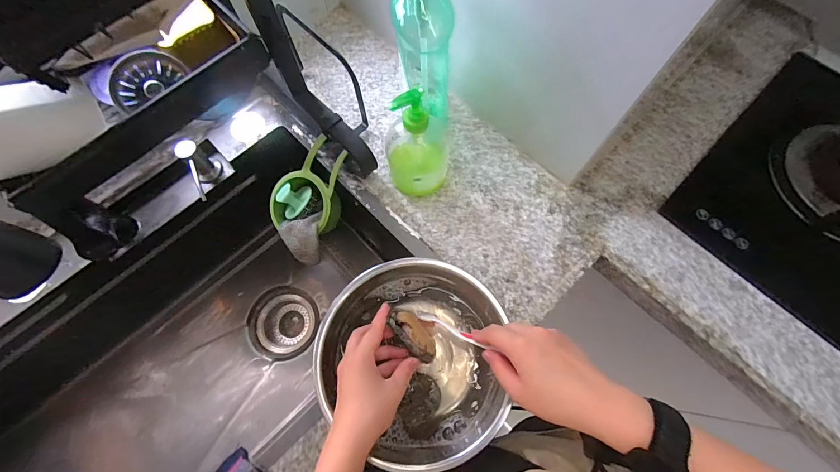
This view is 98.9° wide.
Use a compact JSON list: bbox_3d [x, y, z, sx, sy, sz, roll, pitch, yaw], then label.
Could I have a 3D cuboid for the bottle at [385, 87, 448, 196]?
[{"bbox_3d":[-0.005,-0.122,0.460,0.087,0.164,0.082,7,70,4],"label":"bottle"}]

